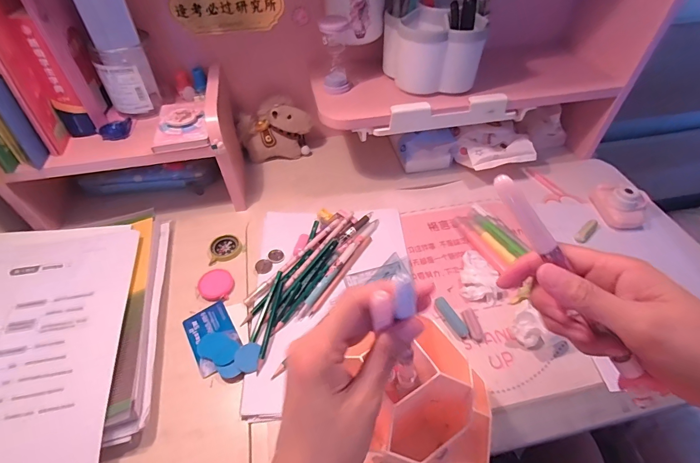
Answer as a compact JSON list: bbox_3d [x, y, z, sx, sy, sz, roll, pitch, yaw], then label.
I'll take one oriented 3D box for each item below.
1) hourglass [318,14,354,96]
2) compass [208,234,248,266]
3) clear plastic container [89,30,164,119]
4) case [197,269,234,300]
[{"bbox_3d":[-0.022,-0.263,0.536,0.043,0.098,0.045,-8,48,-6],"label":"hourglass"},{"bbox_3d":[-0.185,0.024,0.537,0.053,0.007,0.043,-20,51,-17],"label":"compass"},{"bbox_3d":[-0.321,-0.227,0.535,0.064,0.093,0.068,7,48,7],"label":"clear plastic container"},{"bbox_3d":[-0.182,0.072,0.491,0.044,0.007,0.050,-24,52,-20],"label":"case"}]

